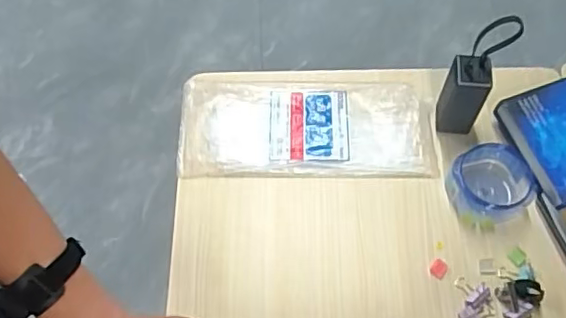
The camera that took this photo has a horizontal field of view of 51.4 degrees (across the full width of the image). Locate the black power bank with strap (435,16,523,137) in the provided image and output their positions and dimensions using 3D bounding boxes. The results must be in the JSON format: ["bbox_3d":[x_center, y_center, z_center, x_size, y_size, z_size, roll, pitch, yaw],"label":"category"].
[{"bbox_3d":[0.259,-0.108,0.802,0.062,0.199,0.049,16,63,10],"label":"black power bank with strap"}]

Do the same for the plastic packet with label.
[{"bbox_3d":[0.033,-0.046,0.887,0.373,0.026,0.159,0,61,1],"label":"plastic packet with label"}]

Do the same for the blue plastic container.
[{"bbox_3d":[0.286,0.037,0.818,0.110,0.063,0.095,-2,61,0],"label":"blue plastic container"}]

